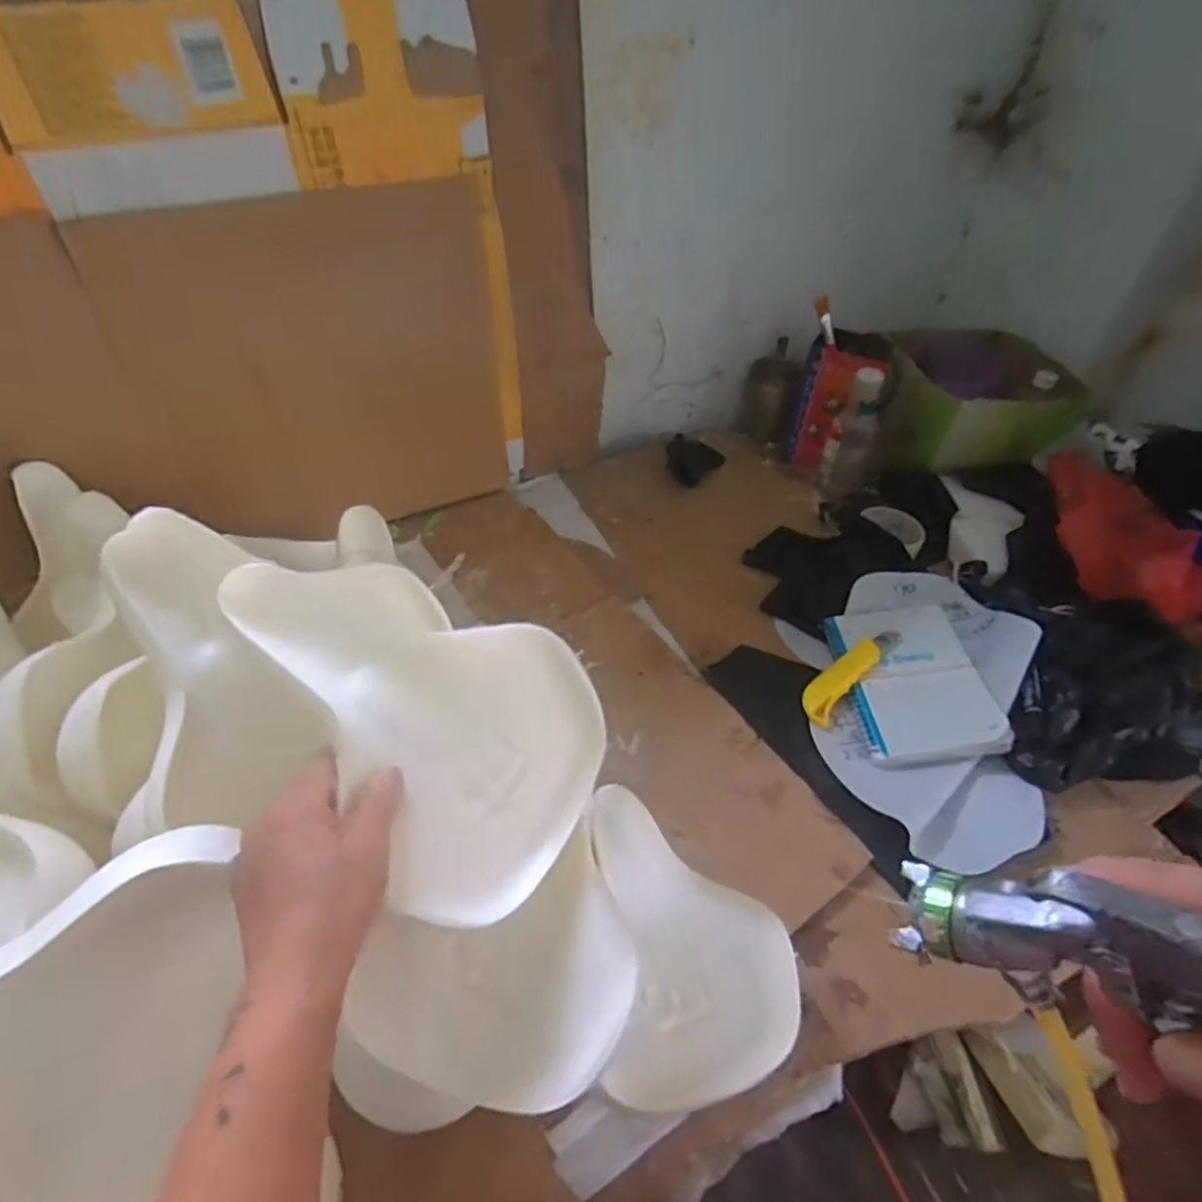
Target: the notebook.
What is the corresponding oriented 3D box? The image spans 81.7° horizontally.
[{"bbox_3d":[0.350,0.086,0.786,0.143,0.014,0.203,-8,46,3],"label":"notebook"}]

